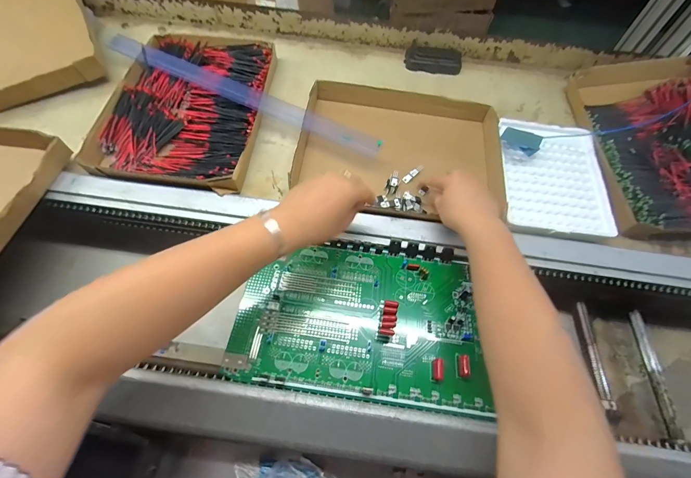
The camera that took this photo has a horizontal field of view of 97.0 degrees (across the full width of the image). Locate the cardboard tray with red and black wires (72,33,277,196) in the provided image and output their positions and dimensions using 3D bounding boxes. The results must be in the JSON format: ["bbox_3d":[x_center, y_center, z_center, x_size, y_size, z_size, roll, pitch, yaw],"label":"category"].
[{"bbox_3d":[-0.256,-0.223,0.507,0.239,0.047,0.314,7,59,1],"label":"cardboard tray with red and black wires"}]

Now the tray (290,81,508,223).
[{"bbox_3d":[0.088,-0.139,0.473,0.318,0.035,0.229,7,59,1],"label":"tray"}]

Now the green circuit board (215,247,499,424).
[{"bbox_3d":[0.018,0.092,0.363,0.284,0.018,0.173,8,59,2],"label":"green circuit board"}]

